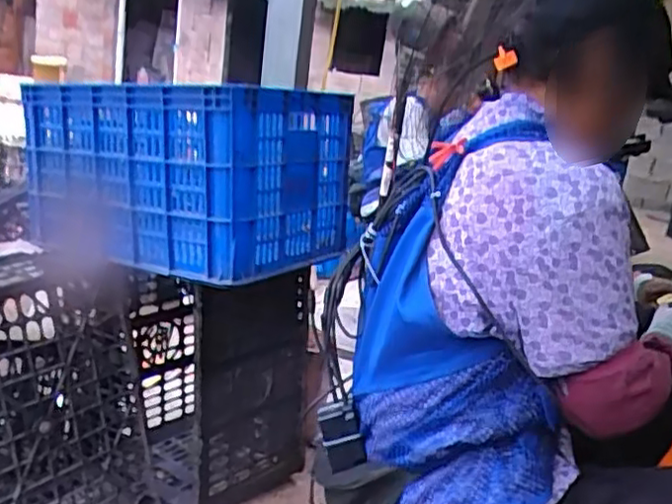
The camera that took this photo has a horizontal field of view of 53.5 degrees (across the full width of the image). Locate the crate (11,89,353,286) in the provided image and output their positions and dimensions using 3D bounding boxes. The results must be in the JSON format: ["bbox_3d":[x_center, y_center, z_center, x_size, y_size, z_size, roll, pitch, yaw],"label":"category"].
[{"bbox_3d":[-0.271,-0.157,1.254,0.519,0.305,0.335,14,16,30],"label":"crate"}]

